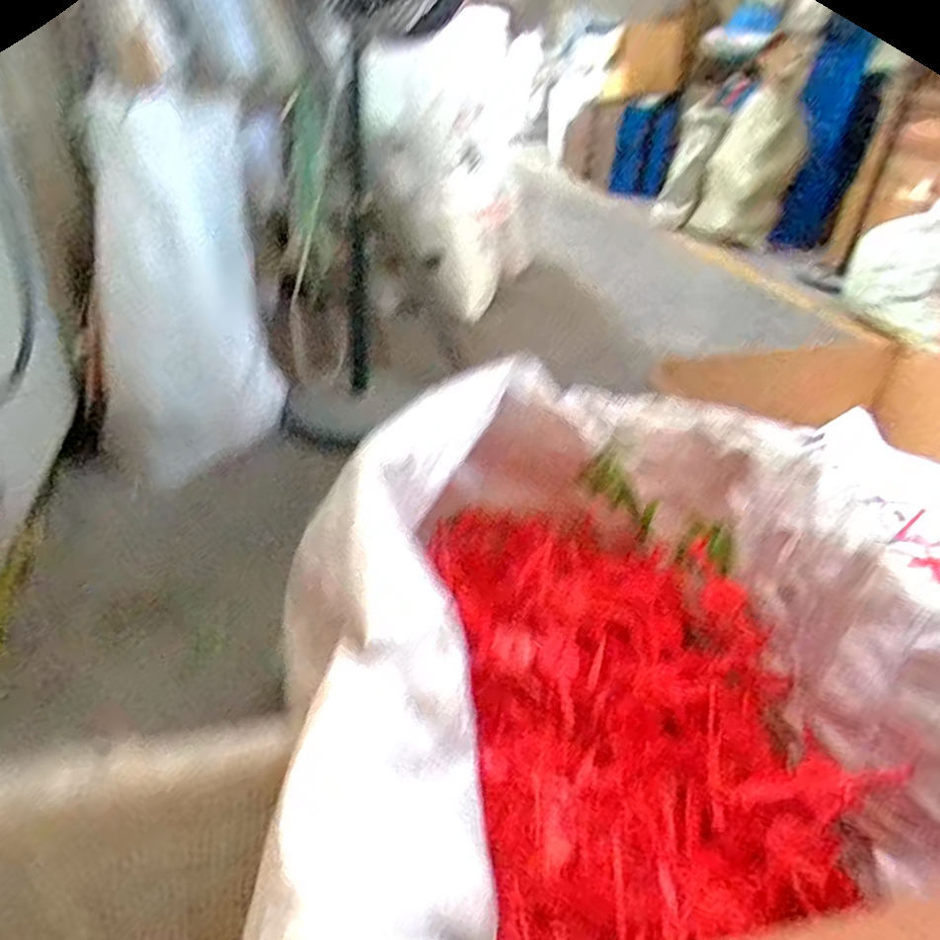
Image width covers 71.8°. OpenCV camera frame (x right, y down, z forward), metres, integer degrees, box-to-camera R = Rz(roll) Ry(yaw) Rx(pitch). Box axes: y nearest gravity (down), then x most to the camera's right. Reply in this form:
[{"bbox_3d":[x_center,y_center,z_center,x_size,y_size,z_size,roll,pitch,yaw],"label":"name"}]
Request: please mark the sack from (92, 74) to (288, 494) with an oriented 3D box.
[{"bbox_3d":[-0.468,-0.314,1.139,0.162,0.556,0.344,23,35,25],"label":"sack"}]

